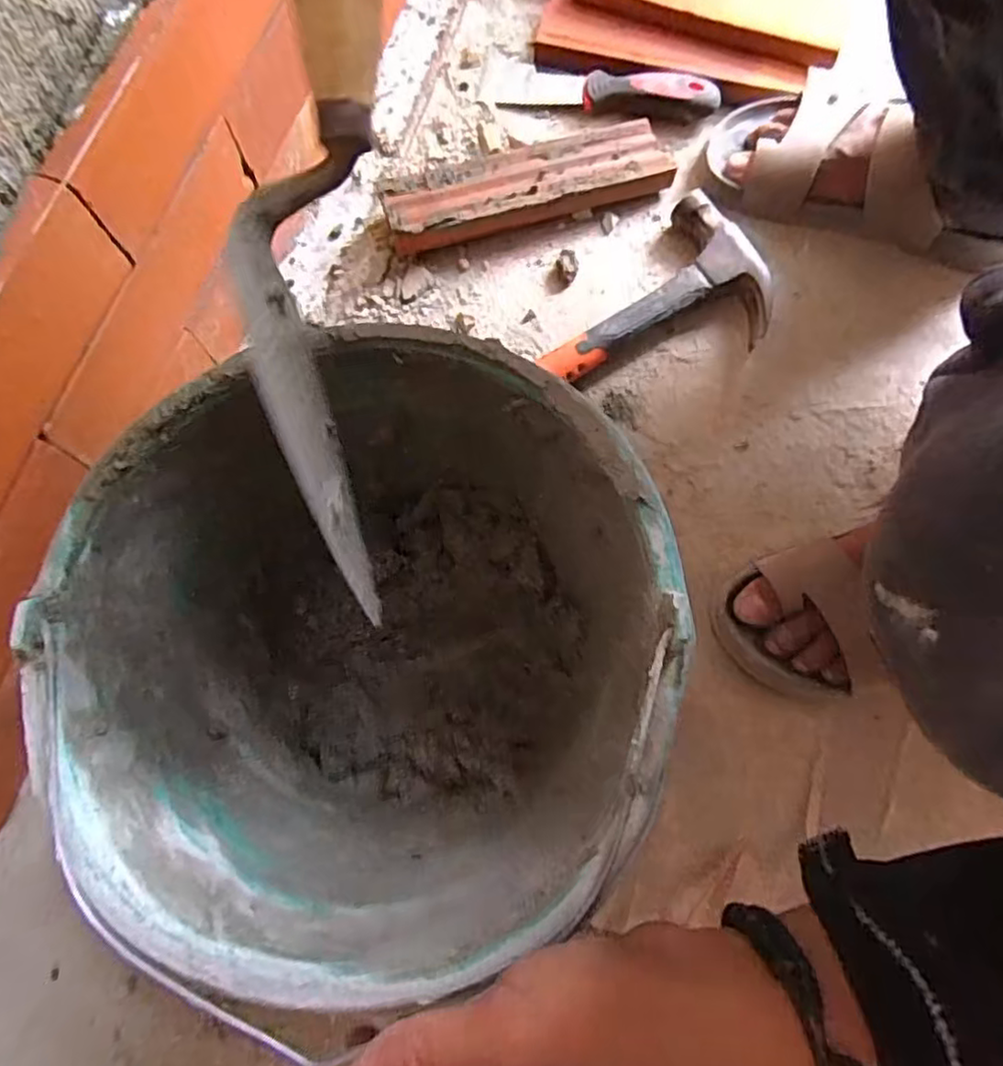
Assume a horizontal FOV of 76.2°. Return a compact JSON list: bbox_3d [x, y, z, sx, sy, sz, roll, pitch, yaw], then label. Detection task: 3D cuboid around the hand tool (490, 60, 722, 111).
[{"bbox_3d":[0.086,-0.376,0.541,0.188,0.024,0.025,8,76,3],"label":"hand tool"}]

